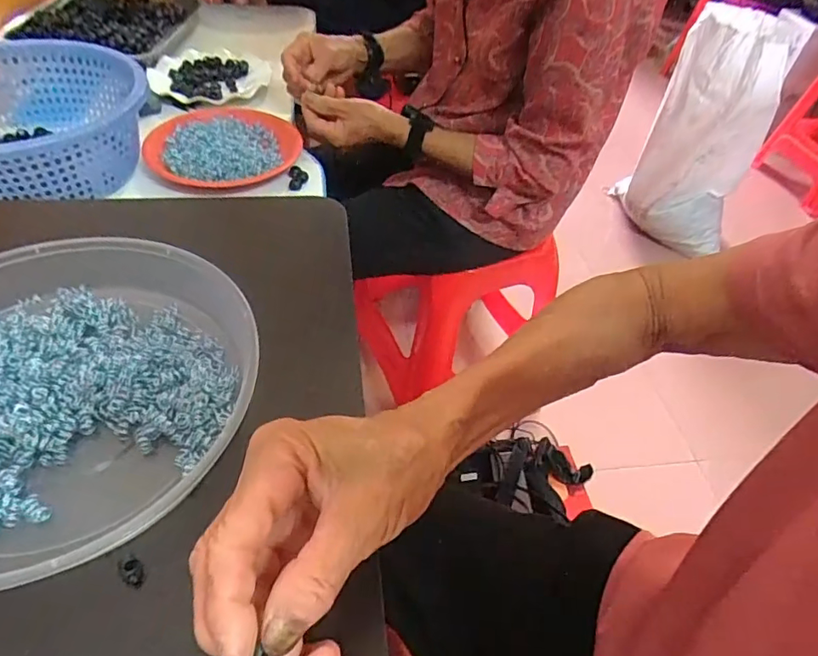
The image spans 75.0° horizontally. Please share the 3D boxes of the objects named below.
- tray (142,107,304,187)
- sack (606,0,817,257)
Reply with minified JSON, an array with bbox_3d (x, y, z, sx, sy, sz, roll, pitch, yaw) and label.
[{"bbox_3d":[-0.245,-0.240,0.699,0.188,0.023,0.179,19,48,11],"label":"tray"},{"bbox_3d":[0.837,-0.536,1.502,0.315,0.636,0.260,26,49,17],"label":"sack"}]

